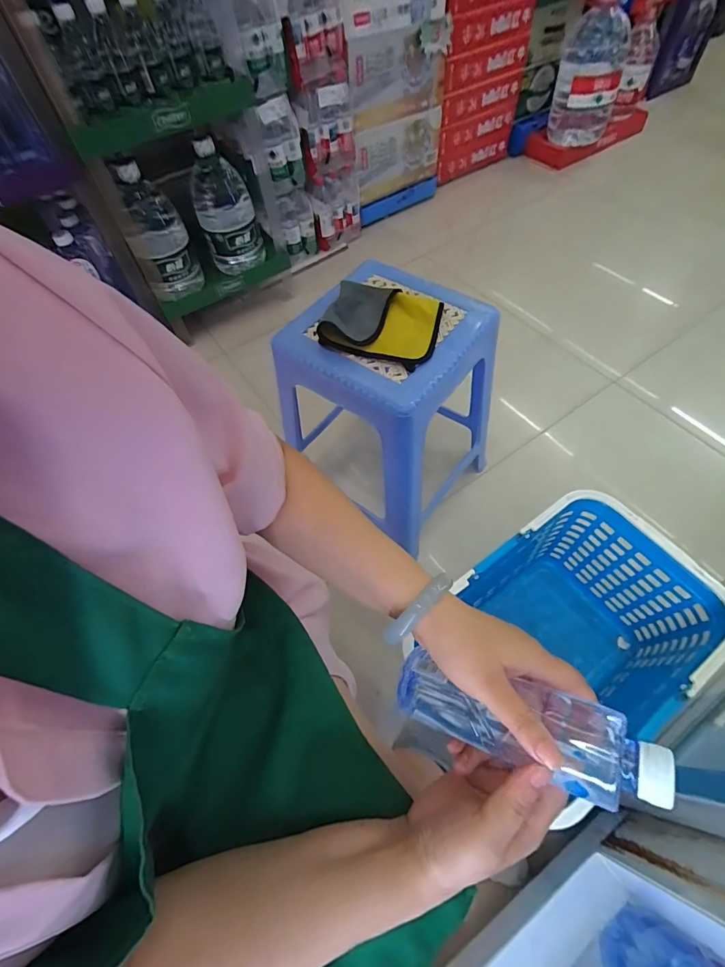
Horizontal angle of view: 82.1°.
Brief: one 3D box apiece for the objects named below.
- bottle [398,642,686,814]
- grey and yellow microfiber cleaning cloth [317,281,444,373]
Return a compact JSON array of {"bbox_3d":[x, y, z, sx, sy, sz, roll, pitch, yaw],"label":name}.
[{"bbox_3d":[0.112,0.176,0.300,0.177,0.054,0.058,1,57,31],"label":"bottle"},{"bbox_3d":[0.031,-0.250,0.630,0.175,0.036,0.152,21,63,16],"label":"grey and yellow microfiber cleaning cloth"}]

